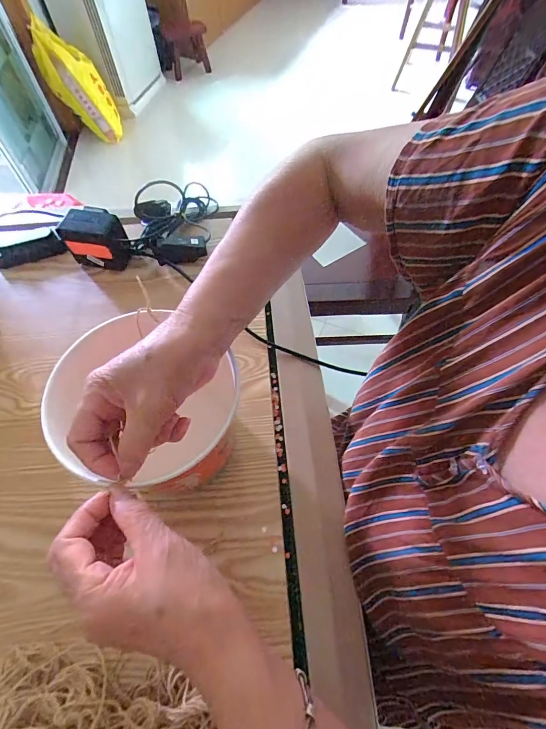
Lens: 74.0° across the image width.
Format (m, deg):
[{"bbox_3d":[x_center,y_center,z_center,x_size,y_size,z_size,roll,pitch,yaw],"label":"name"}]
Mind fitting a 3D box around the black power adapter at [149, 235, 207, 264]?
[{"bbox_3d":[-0.143,-0.177,0.550,0.080,0.034,0.027,-3,59,-18],"label":"black power adapter"}]

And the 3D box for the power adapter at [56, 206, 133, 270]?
[{"bbox_3d":[-0.255,-0.186,0.541,0.095,0.080,0.053,5,60,3],"label":"power adapter"}]

